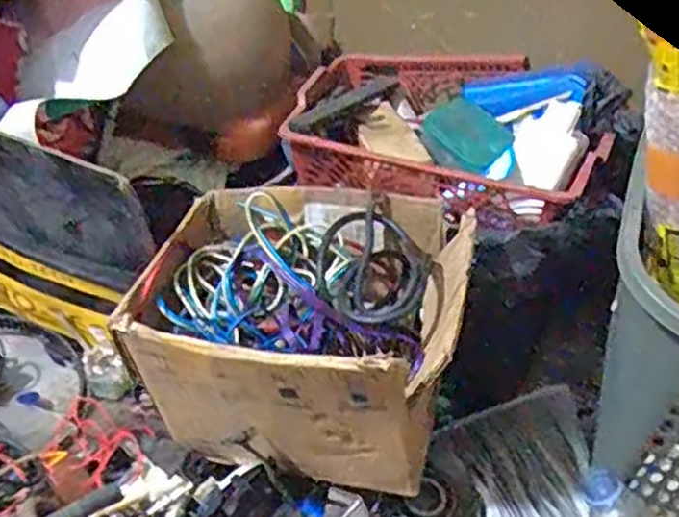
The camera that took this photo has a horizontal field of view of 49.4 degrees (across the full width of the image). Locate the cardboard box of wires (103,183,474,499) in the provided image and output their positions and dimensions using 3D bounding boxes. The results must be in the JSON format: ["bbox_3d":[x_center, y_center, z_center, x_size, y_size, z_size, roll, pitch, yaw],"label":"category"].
[{"bbox_3d":[-0.036,0.070,0.752,0.296,0.189,0.238,10,42,9],"label":"cardboard box of wires"}]

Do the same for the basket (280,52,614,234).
[{"bbox_3d":[0.126,-0.160,0.865,0.353,0.087,0.272,18,43,17],"label":"basket"}]

